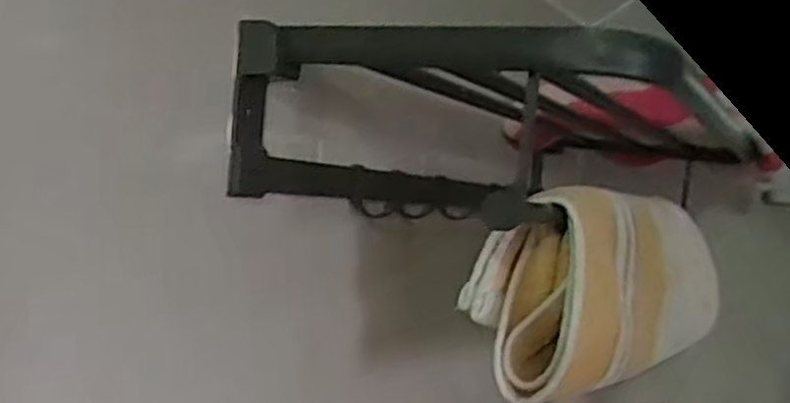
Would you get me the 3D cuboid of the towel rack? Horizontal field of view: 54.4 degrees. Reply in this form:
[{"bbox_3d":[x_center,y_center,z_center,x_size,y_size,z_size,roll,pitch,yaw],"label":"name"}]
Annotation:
[{"bbox_3d":[0.112,-0.039,0.525,0.195,0.098,0.424,5,1,32],"label":"towel rack"}]

